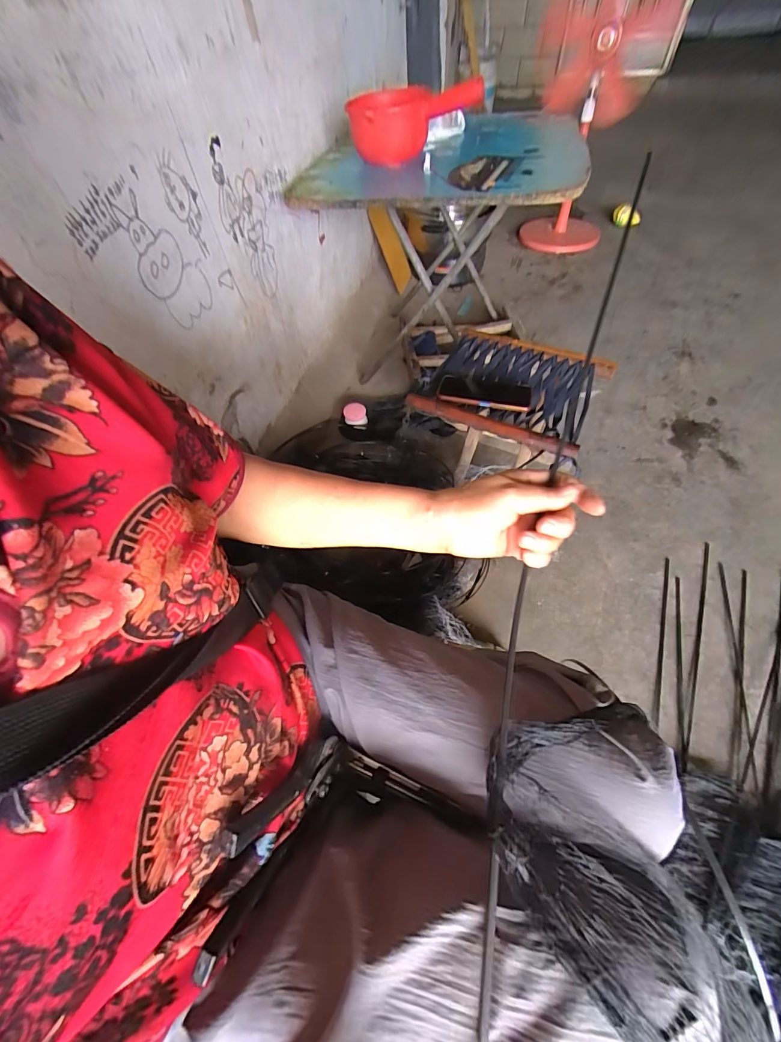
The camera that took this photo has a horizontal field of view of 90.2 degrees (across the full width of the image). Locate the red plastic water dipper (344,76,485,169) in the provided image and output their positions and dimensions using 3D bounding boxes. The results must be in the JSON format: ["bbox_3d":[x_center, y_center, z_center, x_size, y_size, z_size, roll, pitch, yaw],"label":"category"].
[{"bbox_3d":[0.048,-0.863,0.842,0.275,0.102,0.178,-9,56,-3],"label":"red plastic water dipper"}]

